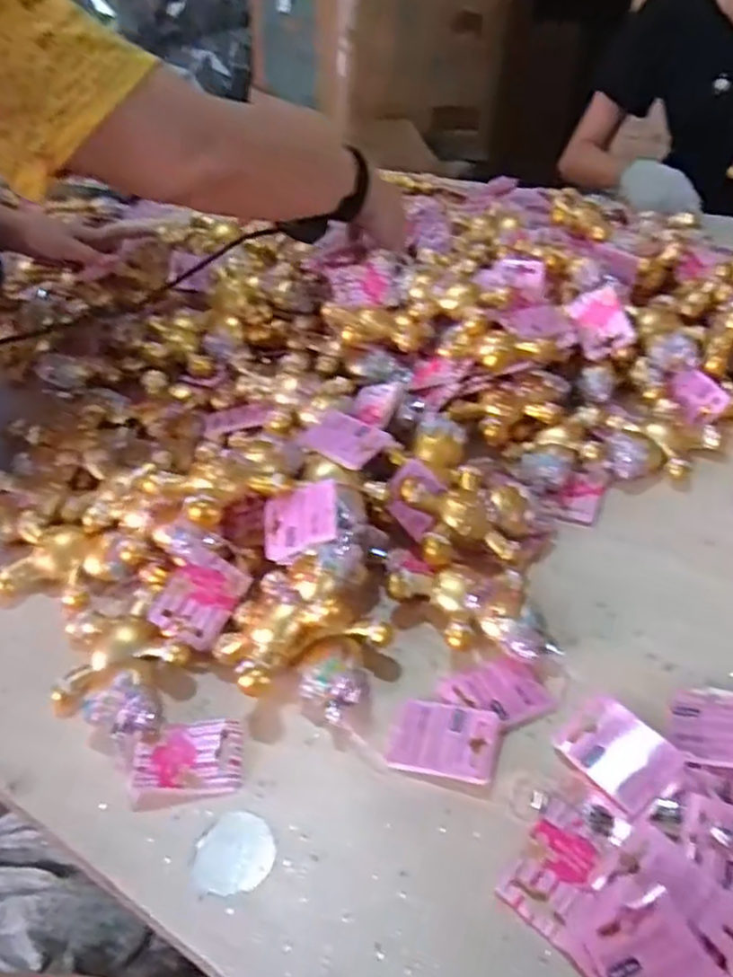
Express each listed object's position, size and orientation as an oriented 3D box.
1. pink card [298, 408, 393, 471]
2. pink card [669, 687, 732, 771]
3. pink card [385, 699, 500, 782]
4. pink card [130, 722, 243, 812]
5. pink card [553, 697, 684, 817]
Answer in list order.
[{"bbox_3d":[-0.019,-0.040,0.556,0.063,0.010,0.043,28,63,32],"label":"pink card"},{"bbox_3d":[0.196,0.134,0.411,0.042,0.005,0.060,6,32,28],"label":"pink card"},{"bbox_3d":[0.046,0.146,0.423,0.059,0.004,0.046,4,44,17],"label":"pink card"},{"bbox_3d":[-0.104,0.159,0.422,0.062,0.009,0.045,-10,39,-9],"label":"pink card"},{"bbox_3d":[0.141,0.148,0.405,0.044,0.004,0.057,-38,51,-15],"label":"pink card"}]

